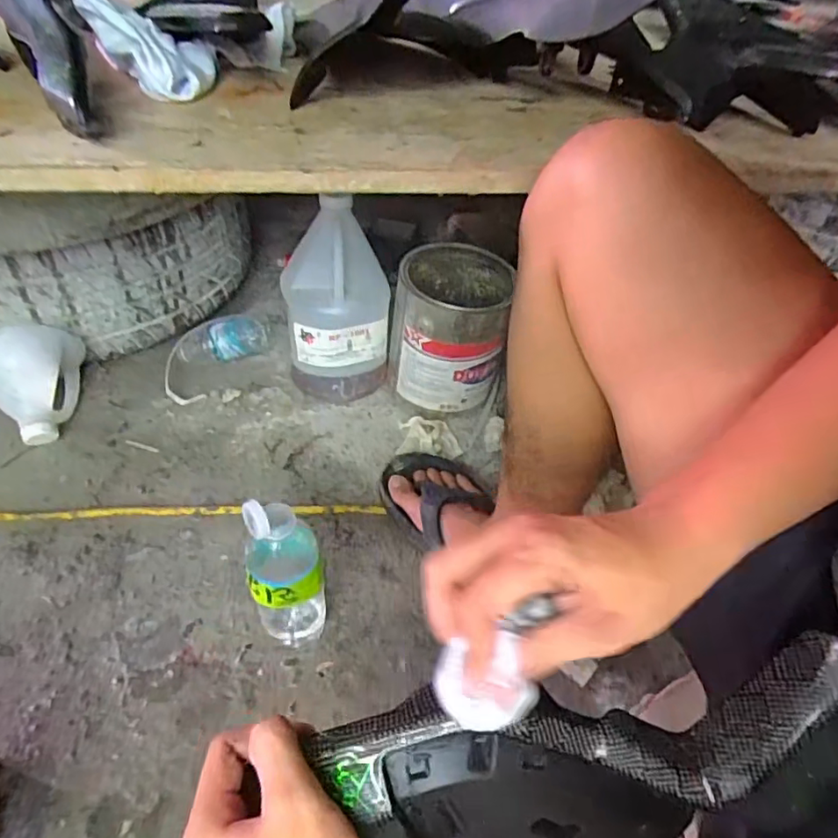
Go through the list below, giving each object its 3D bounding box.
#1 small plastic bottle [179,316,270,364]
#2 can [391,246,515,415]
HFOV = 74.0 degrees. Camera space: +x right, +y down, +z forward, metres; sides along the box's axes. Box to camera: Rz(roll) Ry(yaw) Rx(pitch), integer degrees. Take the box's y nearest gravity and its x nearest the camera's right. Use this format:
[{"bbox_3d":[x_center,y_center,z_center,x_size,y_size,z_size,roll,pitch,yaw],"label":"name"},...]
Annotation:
[{"bbox_3d":[-0.305,-0.125,0.872,0.137,0.079,0.081,-7,46,-14],"label":"small plastic bottle"},{"bbox_3d":[0.044,-0.130,0.798,0.151,0.175,0.160,3,45,-3],"label":"can"}]

